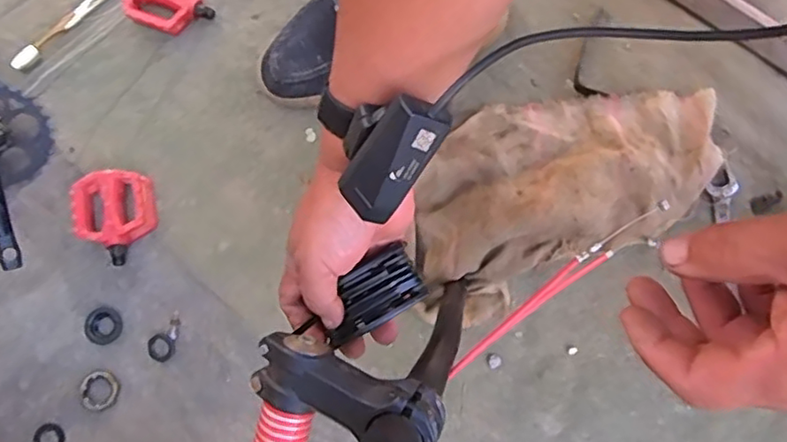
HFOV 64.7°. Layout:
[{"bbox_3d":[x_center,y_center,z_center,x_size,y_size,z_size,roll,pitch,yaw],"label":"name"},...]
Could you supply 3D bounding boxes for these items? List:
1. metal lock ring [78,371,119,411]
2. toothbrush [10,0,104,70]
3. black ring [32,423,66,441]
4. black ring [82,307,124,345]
[{"bbox_3d":[-0.288,0.166,0.604,0.039,0.004,0.036,0,78,1],"label":"metal lock ring"},{"bbox_3d":[-0.353,-0.234,0.691,0.017,0.015,0.181,41,82,9],"label":"toothbrush"},{"bbox_3d":[-0.335,0.212,0.601,0.032,0.004,0.030,0,78,1],"label":"black ring"},{"bbox_3d":[-0.290,0.105,0.619,0.036,0.010,0.037,0,78,1],"label":"black ring"}]

